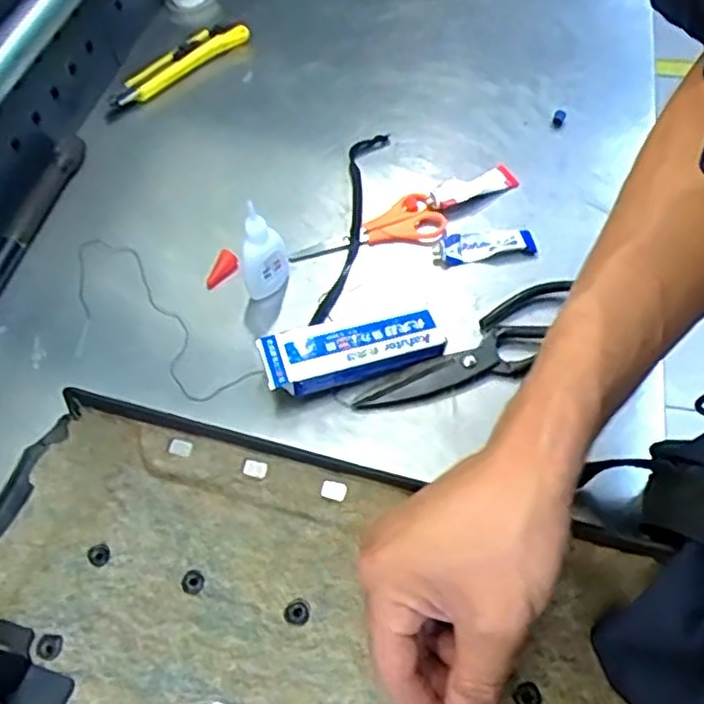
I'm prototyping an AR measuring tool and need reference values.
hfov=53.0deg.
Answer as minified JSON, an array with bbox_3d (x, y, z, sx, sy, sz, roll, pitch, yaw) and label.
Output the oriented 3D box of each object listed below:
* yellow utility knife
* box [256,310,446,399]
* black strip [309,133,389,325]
[{"bbox_3d":[-0.179,-0.303,0.733,0.033,0.023,0.178,34,64,26],"label":"yellow utility knife"},{"bbox_3d":[0.000,0.000,0.493,0.123,0.029,0.042,-14,54,-4],"label":"box"},{"bbox_3d":[-0.003,-0.111,0.580,0.027,0.007,0.216,7,56,10],"label":"black strip"}]

